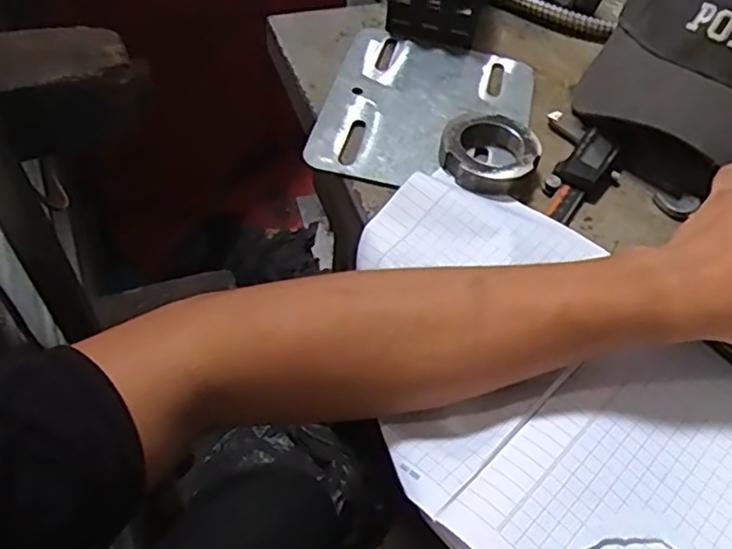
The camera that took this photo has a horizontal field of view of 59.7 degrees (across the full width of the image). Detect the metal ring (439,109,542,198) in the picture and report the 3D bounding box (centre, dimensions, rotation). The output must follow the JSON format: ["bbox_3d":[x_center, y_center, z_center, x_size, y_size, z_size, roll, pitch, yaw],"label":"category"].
[{"bbox_3d":[0.084,-0.083,0.433,0.062,0.022,0.063,3,51,-4],"label":"metal ring"}]

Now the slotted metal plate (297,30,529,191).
[{"bbox_3d":[0.047,-0.127,0.476,0.148,0.004,0.178,14,51,4],"label":"slotted metal plate"}]

